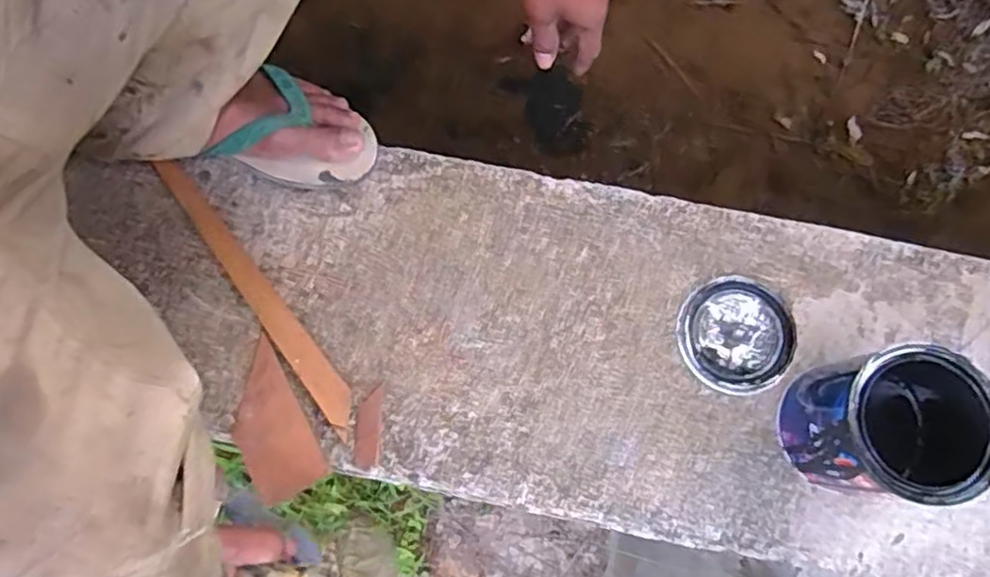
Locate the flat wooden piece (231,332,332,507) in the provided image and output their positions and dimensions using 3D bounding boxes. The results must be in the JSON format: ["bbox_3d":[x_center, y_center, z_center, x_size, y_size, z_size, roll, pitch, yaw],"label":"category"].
[{"bbox_3d":[-0.191,0.112,0.576,0.057,0.011,0.126,-28,81,-6],"label":"flat wooden piece"}]

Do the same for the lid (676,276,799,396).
[{"bbox_3d":[0.214,0.040,0.602,0.103,0.004,0.099,0,79,-1],"label":"lid"}]

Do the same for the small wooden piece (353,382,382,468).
[{"bbox_3d":[-0.107,0.118,0.580,0.021,0.005,0.067,1,79,-1],"label":"small wooden piece"}]

